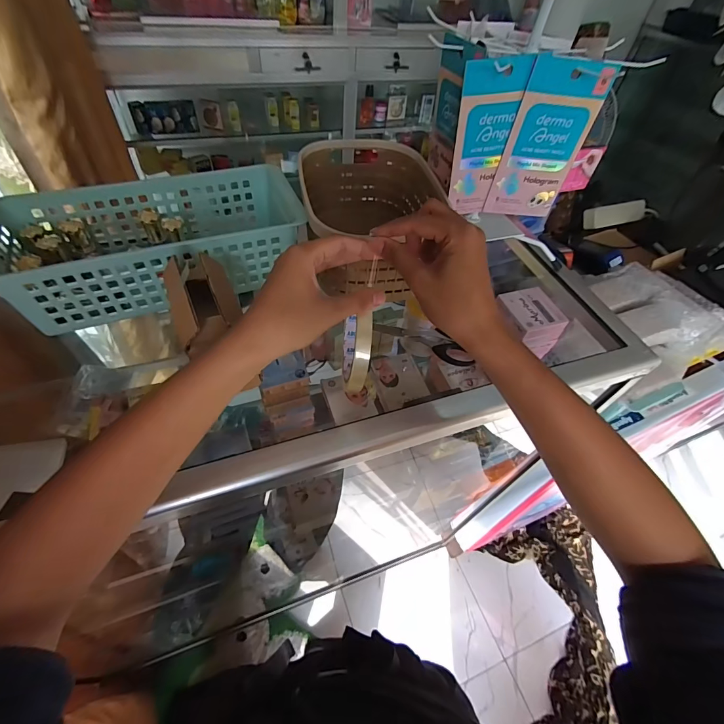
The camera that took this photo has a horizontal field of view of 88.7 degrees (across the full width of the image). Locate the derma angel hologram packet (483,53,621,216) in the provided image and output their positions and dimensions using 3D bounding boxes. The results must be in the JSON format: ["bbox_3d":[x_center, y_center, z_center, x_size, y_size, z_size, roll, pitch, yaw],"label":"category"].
[{"bbox_3d":[0.185,-0.222,0.379,0.076,0.139,0.012,4,52,-3],"label":"derma angel hologram packet"}]

